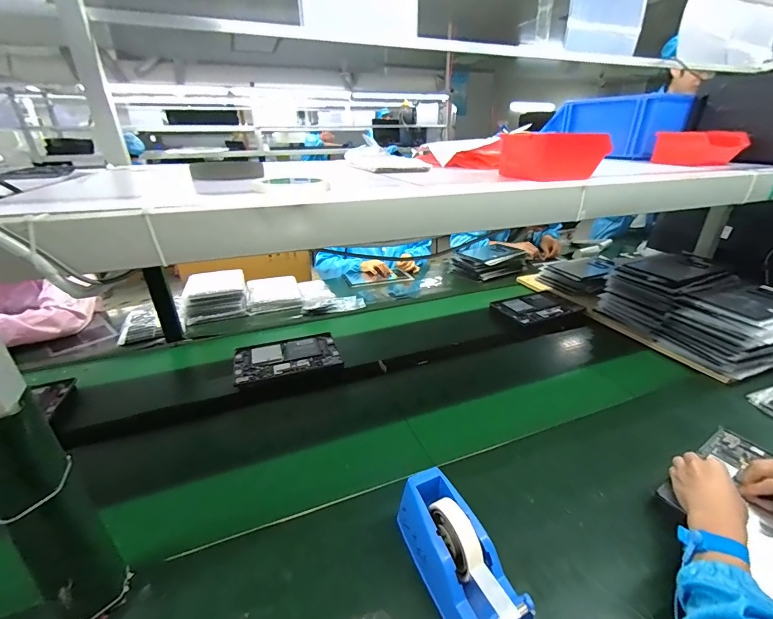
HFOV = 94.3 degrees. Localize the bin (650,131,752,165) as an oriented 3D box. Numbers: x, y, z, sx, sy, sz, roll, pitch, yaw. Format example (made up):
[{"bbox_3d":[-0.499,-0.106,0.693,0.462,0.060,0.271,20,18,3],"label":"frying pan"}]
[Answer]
[{"bbox_3d":[0.709,-0.370,0.821,0.158,0.067,0.113,-8,27,-14],"label":"bin"}]

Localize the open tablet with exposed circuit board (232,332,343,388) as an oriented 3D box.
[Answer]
[{"bbox_3d":[-0.247,0.123,0.903,0.246,0.028,0.179,-9,27,-16],"label":"open tablet with exposed circuit board"}]

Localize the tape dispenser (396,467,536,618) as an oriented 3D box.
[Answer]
[{"bbox_3d":[0.088,0.309,0.443,0.083,0.098,0.193,-13,28,-23],"label":"tape dispenser"}]

